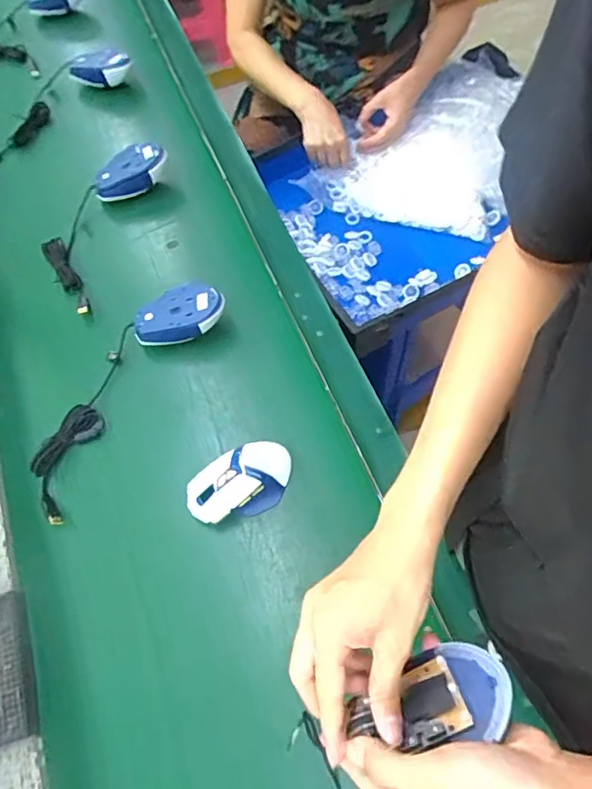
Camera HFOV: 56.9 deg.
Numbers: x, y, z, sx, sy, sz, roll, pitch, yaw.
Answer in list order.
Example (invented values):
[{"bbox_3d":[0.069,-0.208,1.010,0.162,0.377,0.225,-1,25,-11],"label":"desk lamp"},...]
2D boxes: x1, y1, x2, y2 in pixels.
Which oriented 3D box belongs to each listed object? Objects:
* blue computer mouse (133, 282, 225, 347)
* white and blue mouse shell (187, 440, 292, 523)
[{"bbox_3d":[-0.149,-0.097,0.705,0.115,0.054,0.073,-30,65,-11],"label":"blue computer mouse"},{"bbox_3d":[-0.060,0.100,0.608,0.124,0.038,0.071,-29,65,-11],"label":"white and blue mouse shell"}]

